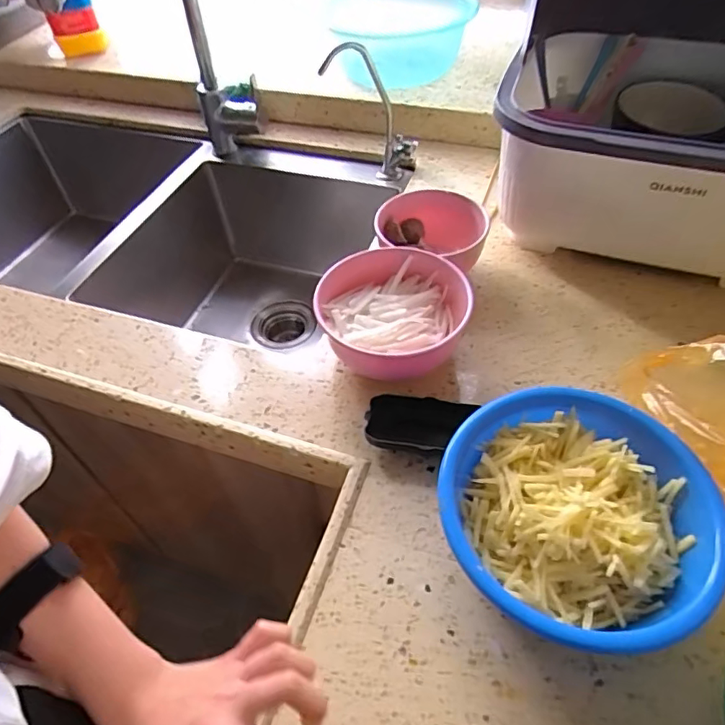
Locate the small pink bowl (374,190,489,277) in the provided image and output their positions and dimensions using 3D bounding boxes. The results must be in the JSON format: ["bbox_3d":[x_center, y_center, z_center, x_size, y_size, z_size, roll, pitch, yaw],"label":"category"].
[{"bbox_3d":[0.080,-0.140,0.642,0.125,0.072,0.118,-2,50,3],"label":"small pink bowl"}]

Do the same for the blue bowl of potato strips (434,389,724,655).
[{"bbox_3d":[0.161,0.120,0.416,0.192,0.070,0.187,-2,50,3],"label":"blue bowl of potato strips"}]

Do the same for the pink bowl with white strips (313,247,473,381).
[{"bbox_3d":[0.032,-0.042,0.555,0.142,0.084,0.145,-2,50,3],"label":"pink bowl with white strips"}]

